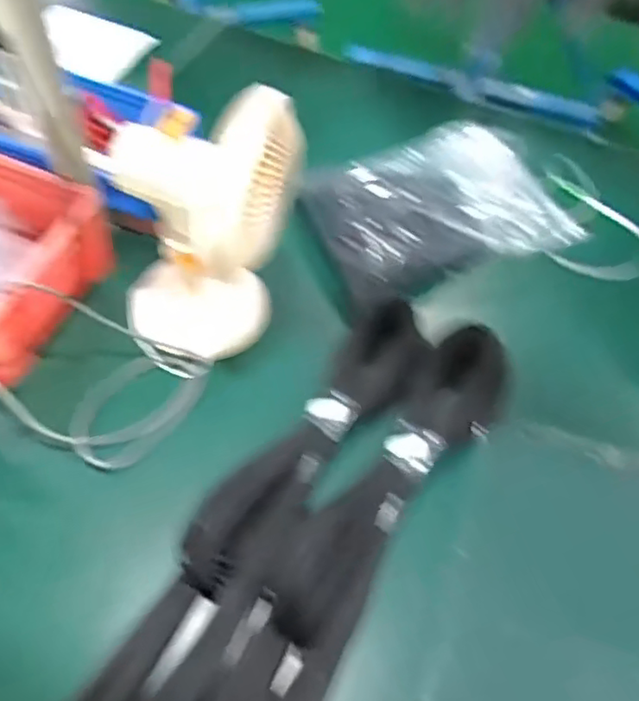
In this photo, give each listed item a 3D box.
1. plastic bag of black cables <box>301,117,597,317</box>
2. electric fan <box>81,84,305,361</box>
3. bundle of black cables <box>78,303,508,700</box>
[{"bbox_3d":[0.184,-0.220,0.989,0.375,0.091,0.272,-18,59,-15],"label":"plastic bag of black cables"},{"bbox_3d":[-0.142,-0.131,0.778,0.211,0.326,0.148,6,56,1],"label":"electric fan"},{"bbox_3d":[-0.080,0.303,0.689,0.219,0.141,0.880,34,69,18],"label":"bundle of black cables"}]

